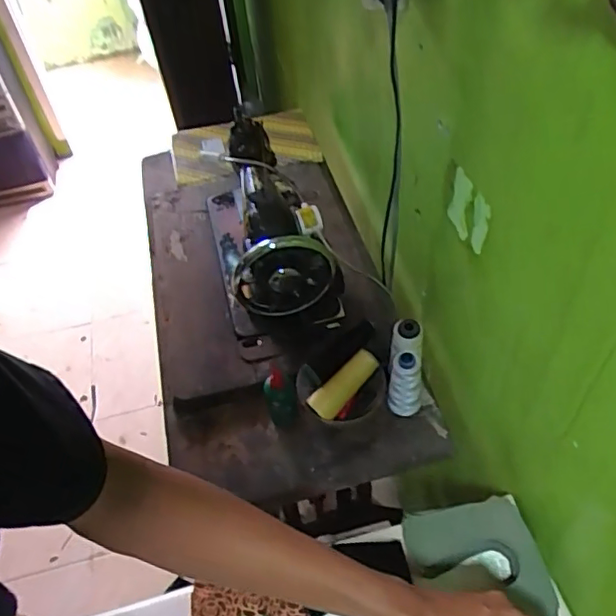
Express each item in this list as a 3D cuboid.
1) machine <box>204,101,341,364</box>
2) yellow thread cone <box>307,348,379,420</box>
[{"bbox_3d":[-0.073,-0.153,0.950,0.180,0.196,0.391,-13,50,-6],"label":"machine"},{"bbox_3d":[0.050,0.106,0.800,0.108,0.035,0.029,-46,54,5],"label":"yellow thread cone"}]

